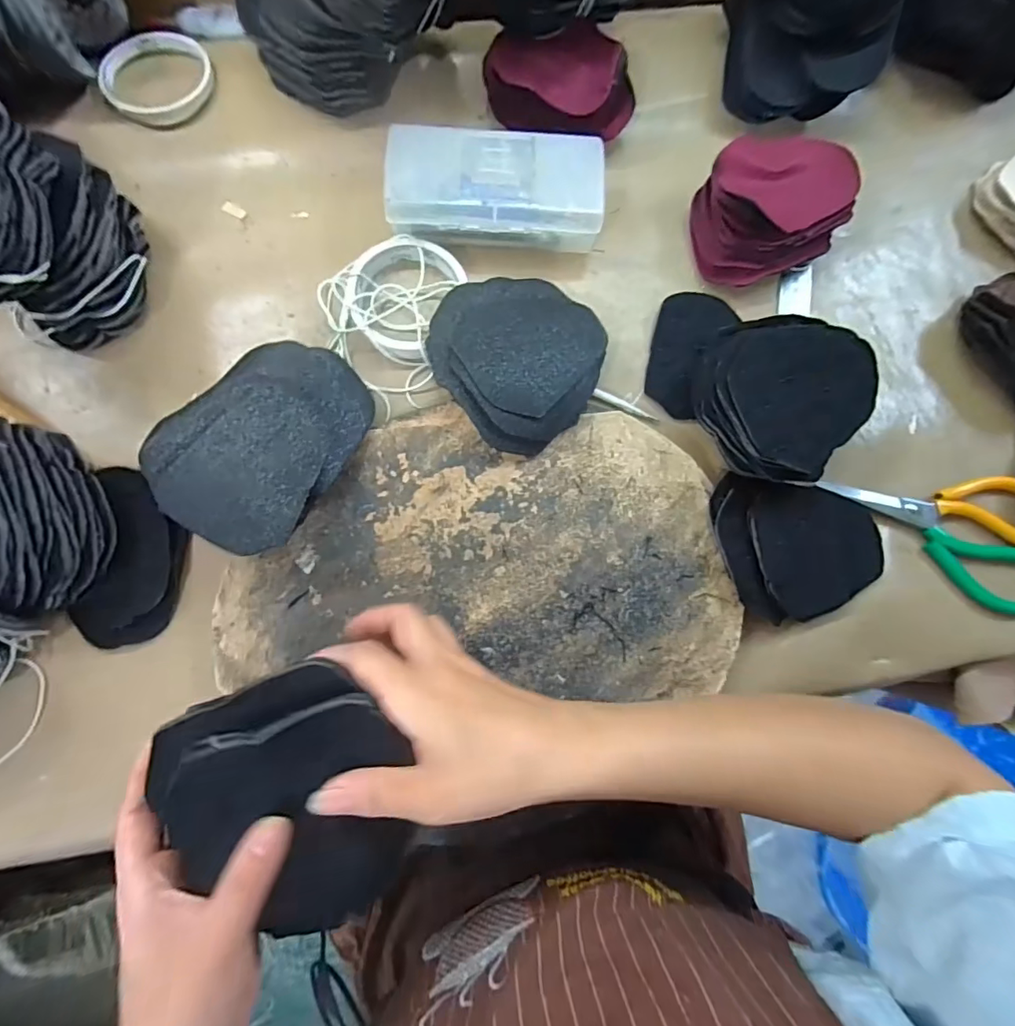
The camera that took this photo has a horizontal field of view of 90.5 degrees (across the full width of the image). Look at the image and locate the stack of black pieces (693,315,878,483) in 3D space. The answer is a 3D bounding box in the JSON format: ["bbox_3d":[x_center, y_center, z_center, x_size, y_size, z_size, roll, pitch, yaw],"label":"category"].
[{"bbox_3d":[0.200,-0.080,0.367,0.115,0.058,0.110,-18,81,-6],"label":"stack of black pieces"}]

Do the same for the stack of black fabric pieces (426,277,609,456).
[{"bbox_3d":[0.009,-0.118,0.362,0.121,0.032,0.129,-39,84,-9],"label":"stack of black fabric pieces"}]

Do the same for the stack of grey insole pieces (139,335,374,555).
[{"bbox_3d":[-0.165,-0.050,0.338,0.114,0.051,0.145,25,79,2],"label":"stack of grey insole pieces"}]

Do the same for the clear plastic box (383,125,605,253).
[{"bbox_3d":[-0.009,-0.250,0.392,0.160,0.044,0.074,4,80,-2],"label":"clear plastic box"}]

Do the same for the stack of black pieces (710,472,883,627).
[{"bbox_3d":[0.212,0.028,0.365,0.131,0.022,0.097,6,79,-2],"label":"stack of black pieces"}]

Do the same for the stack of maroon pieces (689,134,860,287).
[{"bbox_3d":[0.210,-0.239,0.401,0.112,0.044,0.102,-2,80,-3],"label":"stack of maroon pieces"}]

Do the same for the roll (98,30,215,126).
[{"bbox_3d":[-0.286,-0.355,0.411,0.082,0.013,0.082,1,80,-3],"label":"roll"}]

